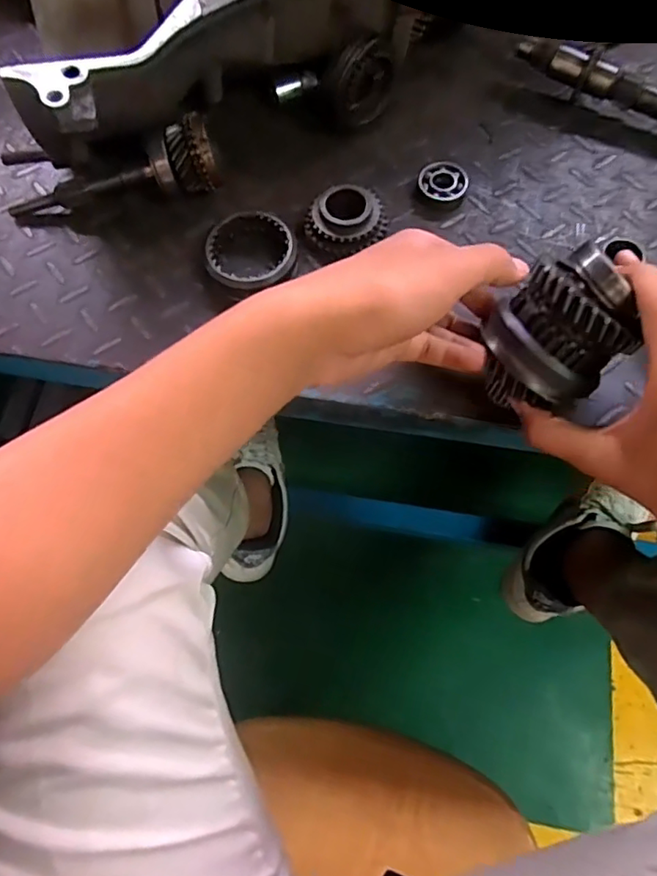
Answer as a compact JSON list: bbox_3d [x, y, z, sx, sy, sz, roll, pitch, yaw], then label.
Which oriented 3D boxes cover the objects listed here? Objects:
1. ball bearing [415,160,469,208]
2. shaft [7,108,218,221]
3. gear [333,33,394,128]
[{"bbox_3d":[0.093,-0.206,0.461,0.039,0.013,0.036,19,69,8],"label":"ball bearing"},{"bbox_3d":[-0.169,-0.212,0.453,0.174,0.062,0.056,-8,67,14],"label":"shaft"},{"bbox_3d":[0.026,-0.285,0.459,0.060,0.072,0.019,-40,73,-15],"label":"gear"}]

